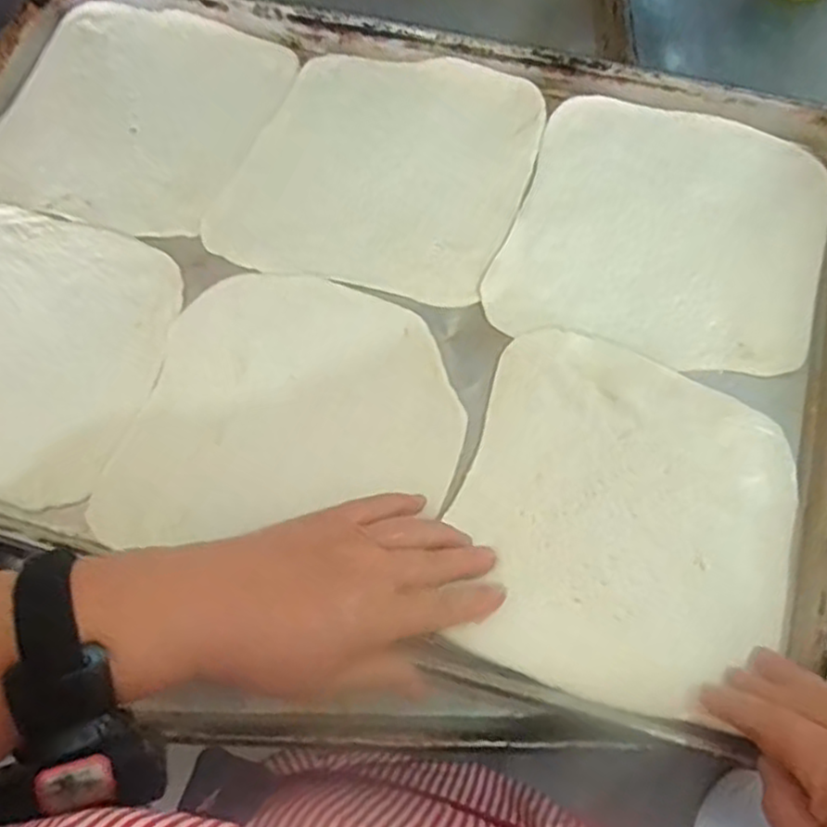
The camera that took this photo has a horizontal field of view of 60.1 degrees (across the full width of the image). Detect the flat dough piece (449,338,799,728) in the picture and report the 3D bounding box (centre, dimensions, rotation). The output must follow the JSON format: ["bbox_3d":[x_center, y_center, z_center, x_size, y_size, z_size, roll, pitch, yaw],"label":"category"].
[{"bbox_3d":[0.118,0.058,0.399,0.181,0.012,0.190,18,72,9],"label":"flat dough piece"}]

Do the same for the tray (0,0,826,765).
[{"bbox_3d":[-0.041,-0.080,0.446,0.597,0.027,0.395,14,72,8],"label":"tray"}]

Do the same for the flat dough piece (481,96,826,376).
[{"bbox_3d":[0.164,-0.117,0.458,0.192,0.004,0.183,17,72,8],"label":"flat dough piece"}]

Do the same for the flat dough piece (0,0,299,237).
[{"bbox_3d":[-0.204,-0.216,0.518,0.190,0.013,0.187,20,73,9],"label":"flat dough piece"}]

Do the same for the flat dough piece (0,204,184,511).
[{"bbox_3d":[-0.256,-0.043,0.451,0.196,0.007,0.186,12,71,7],"label":"flat dough piece"}]

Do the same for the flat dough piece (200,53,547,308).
[{"bbox_3d":[-0.022,-0.168,0.489,0.194,0.008,0.185,13,72,7],"label":"flat dough piece"}]

